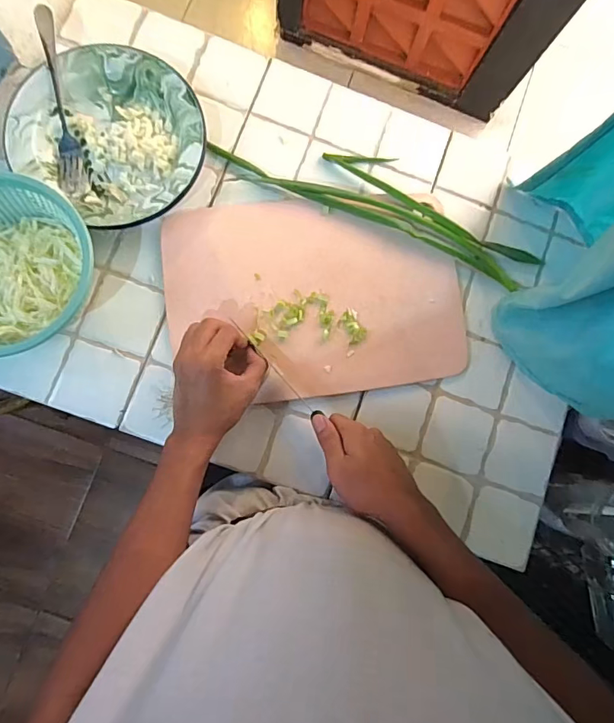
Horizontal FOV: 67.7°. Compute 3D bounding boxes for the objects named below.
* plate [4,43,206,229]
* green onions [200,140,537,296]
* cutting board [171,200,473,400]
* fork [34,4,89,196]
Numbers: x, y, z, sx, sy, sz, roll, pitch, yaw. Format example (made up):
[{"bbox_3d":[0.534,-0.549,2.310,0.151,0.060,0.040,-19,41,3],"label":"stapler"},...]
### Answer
[{"bbox_3d":[-0.221,-0.260,0.527,0.210,0.026,0.191,1,84,-6],"label":"plate"},{"bbox_3d":[0.094,-0.207,0.565,0.412,0.013,0.092,24,83,-3],"label":"green onions"},{"bbox_3d":[0.014,-0.079,0.546,0.346,0.009,0.234,-6,85,-6],"label":"cutting board"},{"bbox_3d":[-0.285,-0.294,0.522,0.028,0.038,0.203,-11,86,-7],"label":"fork"}]

